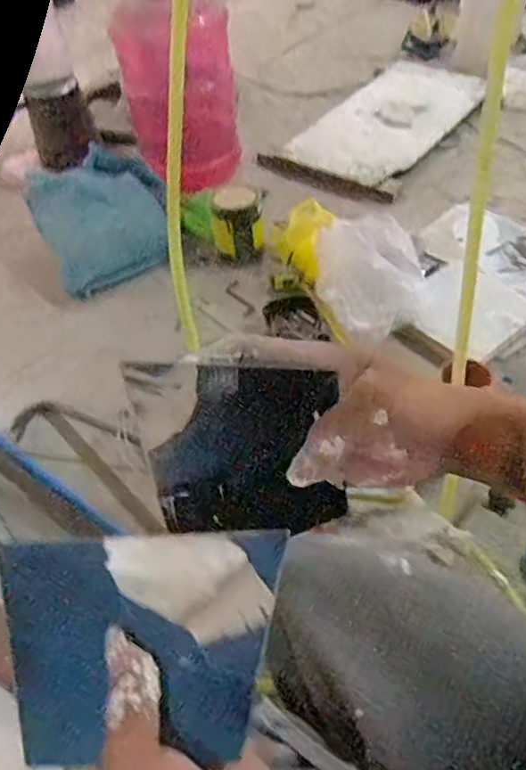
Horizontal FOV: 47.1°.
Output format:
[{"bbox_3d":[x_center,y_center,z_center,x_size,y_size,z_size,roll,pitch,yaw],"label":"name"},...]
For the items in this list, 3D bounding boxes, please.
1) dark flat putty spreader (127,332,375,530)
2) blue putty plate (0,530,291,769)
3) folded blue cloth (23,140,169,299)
[{"bbox_3d":[-0.009,0.031,0.301,0.095,0.108,0.008,-10,32,-4],"label":"dark flat putty spreader"},{"bbox_3d":[-0.052,0.116,0.274,0.122,0.012,0.092,1,73,-9],"label":"blue putty plate"},{"bbox_3d":[-0.327,-0.350,1.247,0.263,0.069,0.296,-26,84,-5],"label":"folded blue cloth"}]

